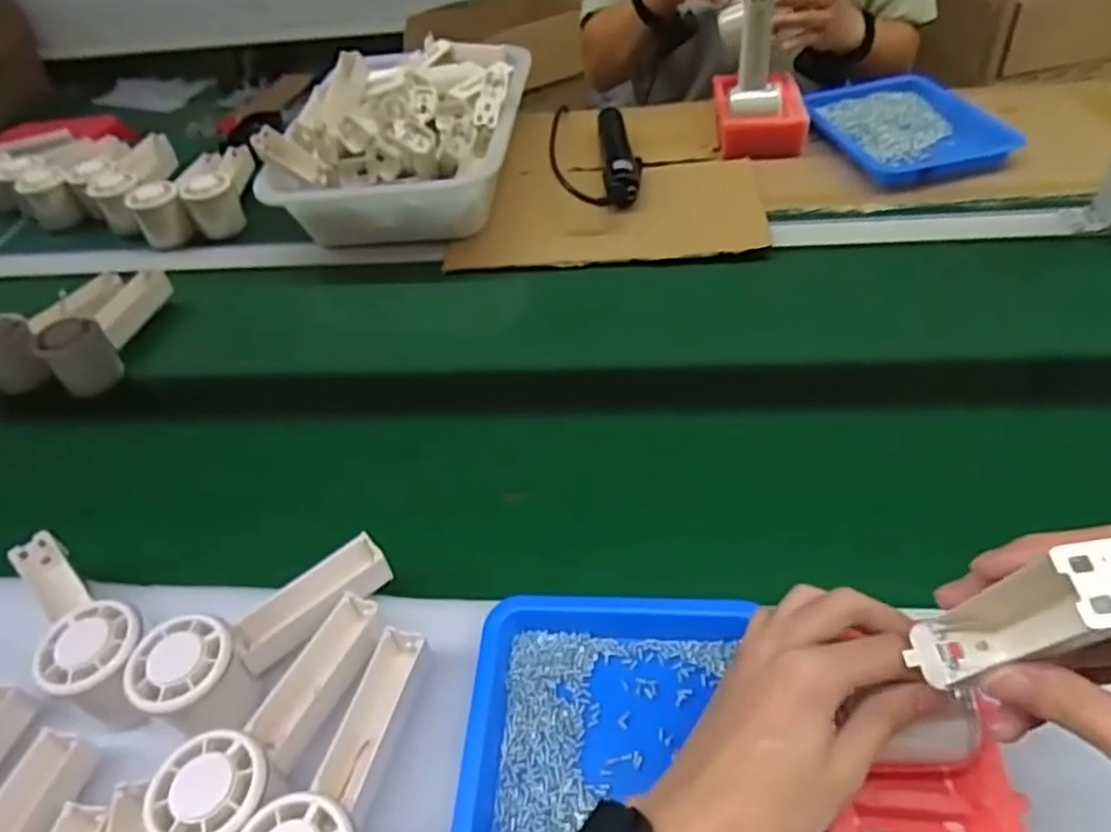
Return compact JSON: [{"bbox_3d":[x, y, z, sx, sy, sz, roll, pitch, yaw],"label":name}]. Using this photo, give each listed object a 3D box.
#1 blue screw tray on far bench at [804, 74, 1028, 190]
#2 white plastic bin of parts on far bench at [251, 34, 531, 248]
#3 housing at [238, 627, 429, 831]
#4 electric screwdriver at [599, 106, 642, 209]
[{"bbox_3d":[0.407,-0.353,0.856,0.171,0.031,0.256,-9,46,-1],"label":"blue screw tray on far bench"},{"bbox_3d":[-0.171,-0.326,0.836,0.248,0.116,0.301,3,47,10],"label":"white plastic bin of parts on far bench"},{"bbox_3d":[-0.112,0.184,0.376,0.052,0.056,0.150,2,47,9],"label":"housing"},{"bbox_3d":[0.076,-0.313,0.841,0.043,0.029,0.205,-3,46,4],"label":"electric screwdriver"}]

